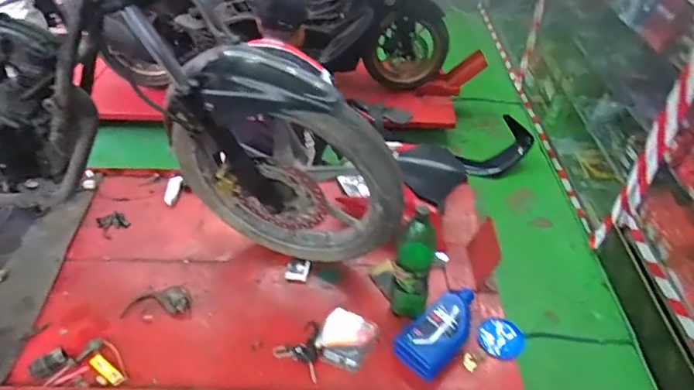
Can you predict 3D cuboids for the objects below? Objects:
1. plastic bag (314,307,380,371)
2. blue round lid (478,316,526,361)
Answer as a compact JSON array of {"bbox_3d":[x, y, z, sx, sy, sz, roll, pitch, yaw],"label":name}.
[{"bbox_3d":[0.002,0.320,1.081,0.121,0.028,0.138,12,43,13],"label":"plastic bag"},{"bbox_3d":[0.347,0.325,1.088,0.097,0.022,0.091,-1,66,1],"label":"blue round lid"}]

